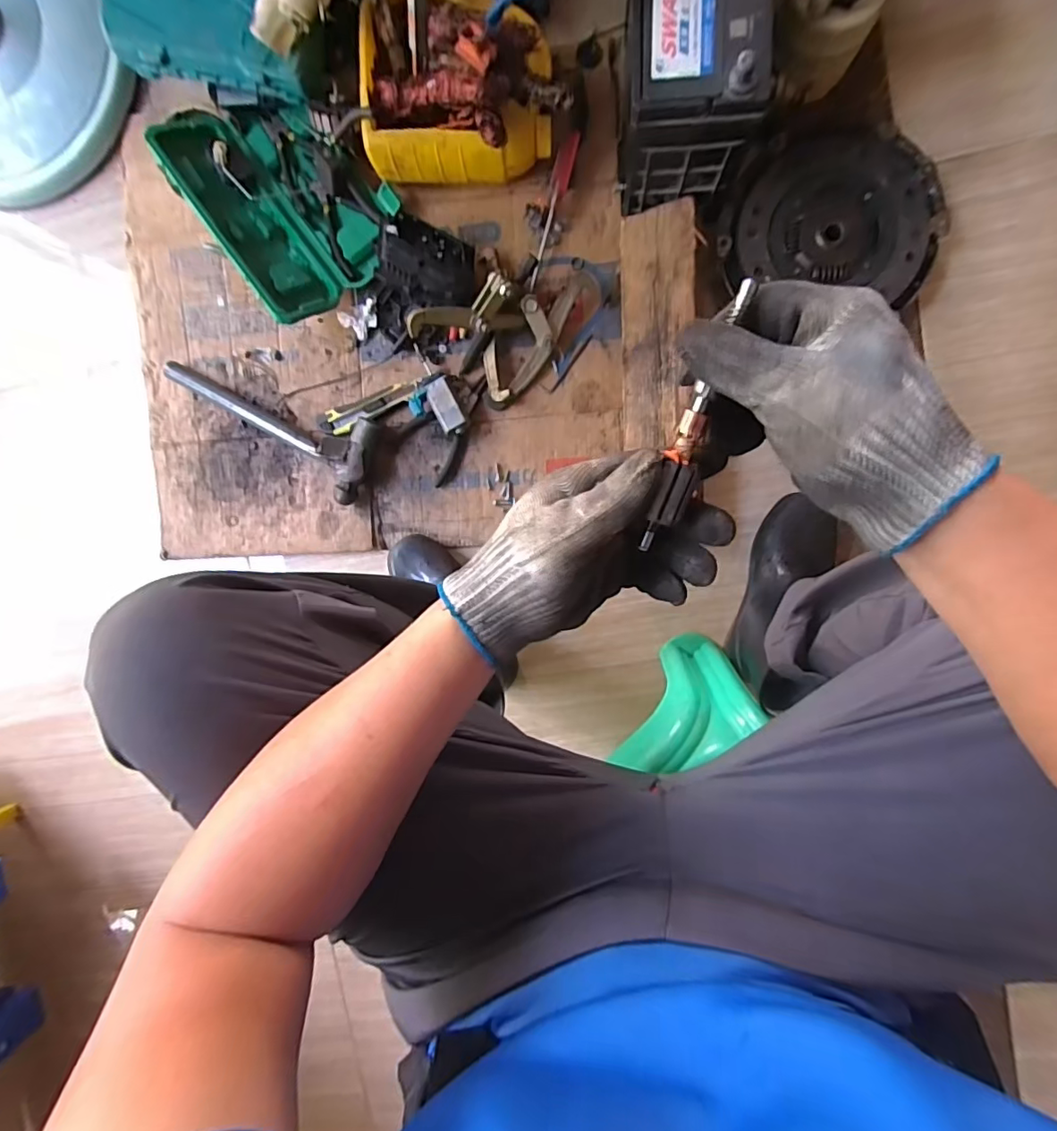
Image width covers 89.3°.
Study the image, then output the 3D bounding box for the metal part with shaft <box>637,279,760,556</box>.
[{"bbox_3d":[0.085,-0.071,0.270,0.016,0.017,0.131,15,111,4],"label":"metal part with shaft"}]

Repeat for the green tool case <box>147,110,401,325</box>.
[{"bbox_3d":[-0.319,-0.486,0.693,0.212,0.080,0.306,-36,91,7],"label":"green tool case"}]

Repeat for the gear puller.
[{"bbox_3d":[-0.022,-0.292,0.664,0.205,0.098,0.125,-31,92,7],"label":"gear puller"}]

